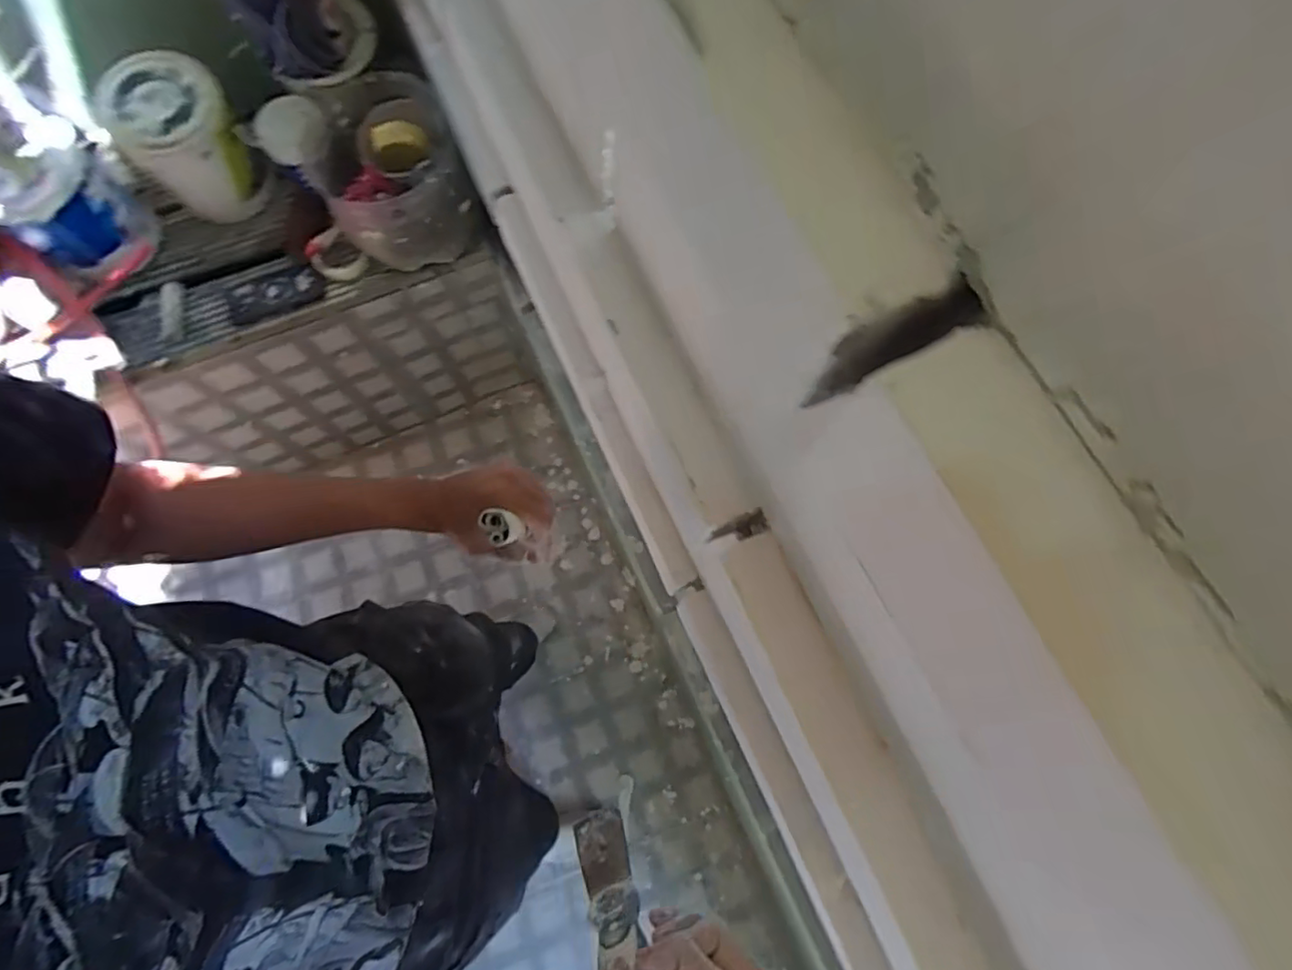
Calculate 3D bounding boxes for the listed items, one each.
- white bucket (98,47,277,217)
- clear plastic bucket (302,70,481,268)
[{"bbox_3d":[-0.753,-0.568,1.023,0.168,0.207,0.168,0,73,-1],"label":"white bucket"},{"bbox_3d":[-0.432,-0.525,1.035,0.227,0.179,0.242,0,73,-1],"label":"clear plastic bucket"}]

